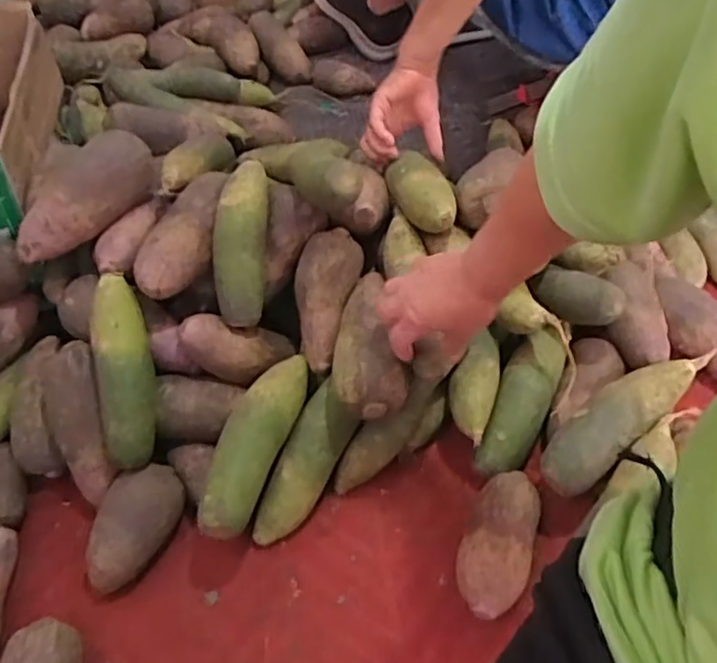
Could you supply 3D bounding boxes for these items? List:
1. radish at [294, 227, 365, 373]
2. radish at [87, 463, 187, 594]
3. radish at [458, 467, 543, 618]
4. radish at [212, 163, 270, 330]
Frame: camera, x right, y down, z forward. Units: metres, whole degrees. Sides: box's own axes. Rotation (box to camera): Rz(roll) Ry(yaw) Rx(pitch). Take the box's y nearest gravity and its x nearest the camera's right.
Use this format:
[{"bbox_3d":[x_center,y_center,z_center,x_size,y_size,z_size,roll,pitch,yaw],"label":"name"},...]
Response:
[{"bbox_3d":[-0.033,-0.038,0.700,0.066,0.051,0.154,10,89,10],"label":"radish"},{"bbox_3d":[-0.218,0.194,0.634,0.065,0.067,0.122,11,52,10],"label":"radish"},{"bbox_3d":[0.134,0.207,0.622,0.062,0.060,0.133,16,53,14],"label":"radish"},{"bbox_3d":[-0.125,-0.097,0.679,0.054,0.044,0.177,1,78,2],"label":"radish"}]

